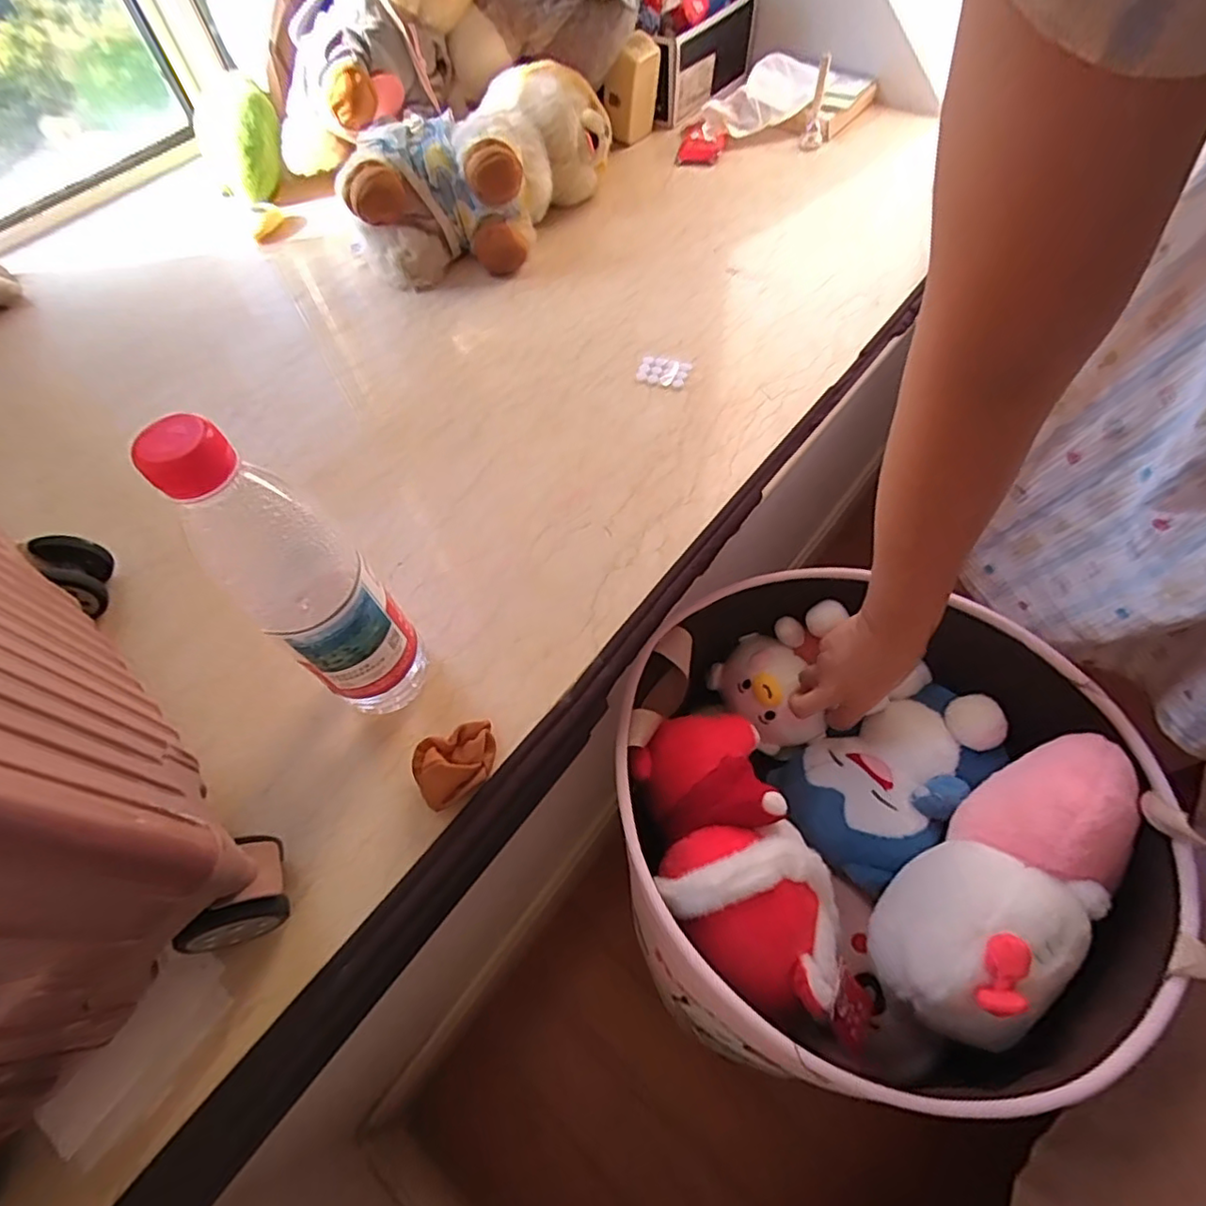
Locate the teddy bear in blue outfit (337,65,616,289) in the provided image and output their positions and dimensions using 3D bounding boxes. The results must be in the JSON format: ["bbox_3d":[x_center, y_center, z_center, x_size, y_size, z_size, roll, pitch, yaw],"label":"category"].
[{"bbox_3d":[-0.139,-0.457,0.663,0.170,0.124,0.264,33,68,21],"label":"teddy bear in blue outfit"}]

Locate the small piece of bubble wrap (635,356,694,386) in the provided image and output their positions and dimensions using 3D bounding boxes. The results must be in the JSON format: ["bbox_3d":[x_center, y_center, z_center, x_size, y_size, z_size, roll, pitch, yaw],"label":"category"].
[{"bbox_3d":[0.055,-0.211,0.559,0.045,0.004,0.031,16,63,14],"label":"small piece of bubble wrap"}]

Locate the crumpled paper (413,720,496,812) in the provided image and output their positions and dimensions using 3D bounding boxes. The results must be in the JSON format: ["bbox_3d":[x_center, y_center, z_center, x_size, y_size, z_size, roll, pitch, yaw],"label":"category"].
[{"bbox_3d":[-0.088,0.099,0.372,0.048,0.029,0.041,-18,60,-5],"label":"crumpled paper"}]

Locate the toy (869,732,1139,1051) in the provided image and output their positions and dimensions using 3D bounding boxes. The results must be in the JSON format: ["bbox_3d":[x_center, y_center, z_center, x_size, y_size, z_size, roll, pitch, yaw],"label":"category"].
[{"bbox_3d":[0.272,0.182,0.410,0.088,0.088,0.209,38,70,23],"label":"toy"}]

